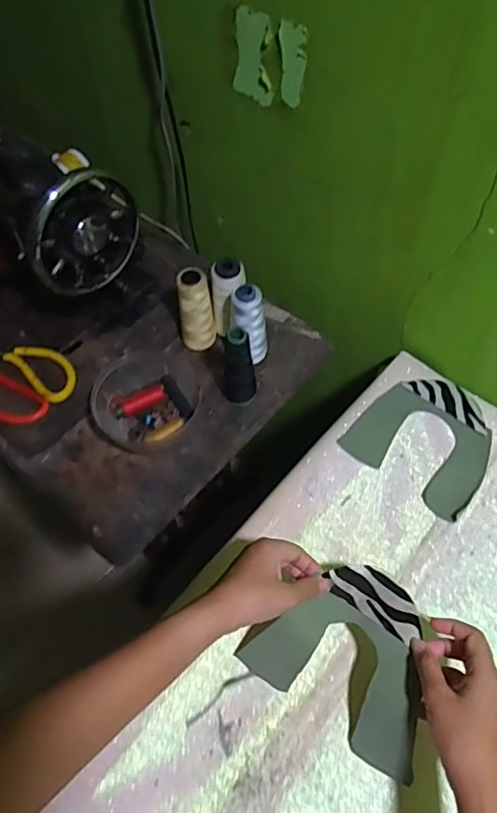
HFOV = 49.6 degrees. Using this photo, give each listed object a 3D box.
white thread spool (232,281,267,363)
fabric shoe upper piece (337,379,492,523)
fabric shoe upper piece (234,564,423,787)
[{"bbox_3d":[0.000,-0.098,0.652,0.037,0.108,0.033,23,62,16],"label":"white thread spool"},{"bbox_3d":[0.207,0.032,0.618,0.144,0.006,0.150,35,68,18],"label":"fabric shoe upper piece"},{"bbox_3d":[0.090,0.214,0.471,0.150,0.037,0.138,31,87,22],"label":"fabric shoe upper piece"}]

